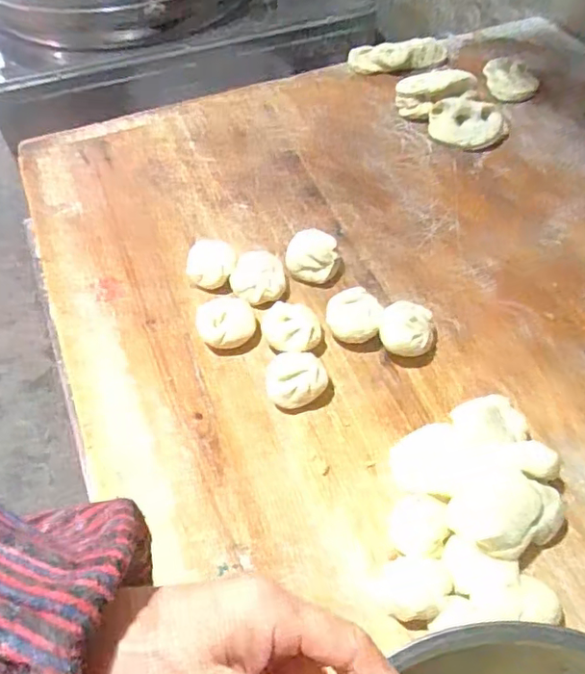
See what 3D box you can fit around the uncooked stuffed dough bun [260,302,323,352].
[{"bbox_3d":[-0.001,-0.004,0.529,0.051,0.036,0.050,-2,54,-1],"label":"uncooked stuffed dough bun"}]

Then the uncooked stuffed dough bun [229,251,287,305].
[{"bbox_3d":[-0.032,-0.054,0.567,0.052,0.037,0.048,19,57,14],"label":"uncooked stuffed dough bun"}]

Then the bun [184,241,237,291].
[{"bbox_3d":[-0.080,-0.070,0.579,0.048,0.035,0.047,-6,55,-4],"label":"bun"}]

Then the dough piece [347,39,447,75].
[{"bbox_3d":[0.142,-0.381,0.795,0.127,0.028,0.032,-6,55,-3],"label":"dough piece"}]

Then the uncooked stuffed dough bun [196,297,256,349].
[{"bbox_3d":[-0.060,-0.012,0.537,0.050,0.040,0.041,-8,55,-5],"label":"uncooked stuffed dough bun"}]

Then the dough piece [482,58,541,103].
[{"bbox_3d":[0.282,-0.334,0.764,0.066,0.026,0.080,10,55,8],"label":"dough piece"}]

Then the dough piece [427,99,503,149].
[{"bbox_3d":[0.206,-0.255,0.704,0.083,0.033,0.054,14,56,11],"label":"dough piece"}]

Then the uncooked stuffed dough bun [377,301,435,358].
[{"bbox_3d":[0.102,-0.004,0.523,0.050,0.039,0.049,8,55,6],"label":"uncooked stuffed dough bun"}]

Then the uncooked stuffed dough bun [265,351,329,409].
[{"bbox_3d":[0.003,0.035,0.503,0.052,0.032,0.049,-5,55,-3],"label":"uncooked stuffed dough bun"}]

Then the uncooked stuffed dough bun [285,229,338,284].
[{"bbox_3d":[0.019,-0.076,0.579,0.050,0.039,0.045,-4,54,-2],"label":"uncooked stuffed dough bun"}]

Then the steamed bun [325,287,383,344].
[{"bbox_3d":[0.056,-0.019,0.534,0.048,0.037,0.046,0,54,1],"label":"steamed bun"}]

